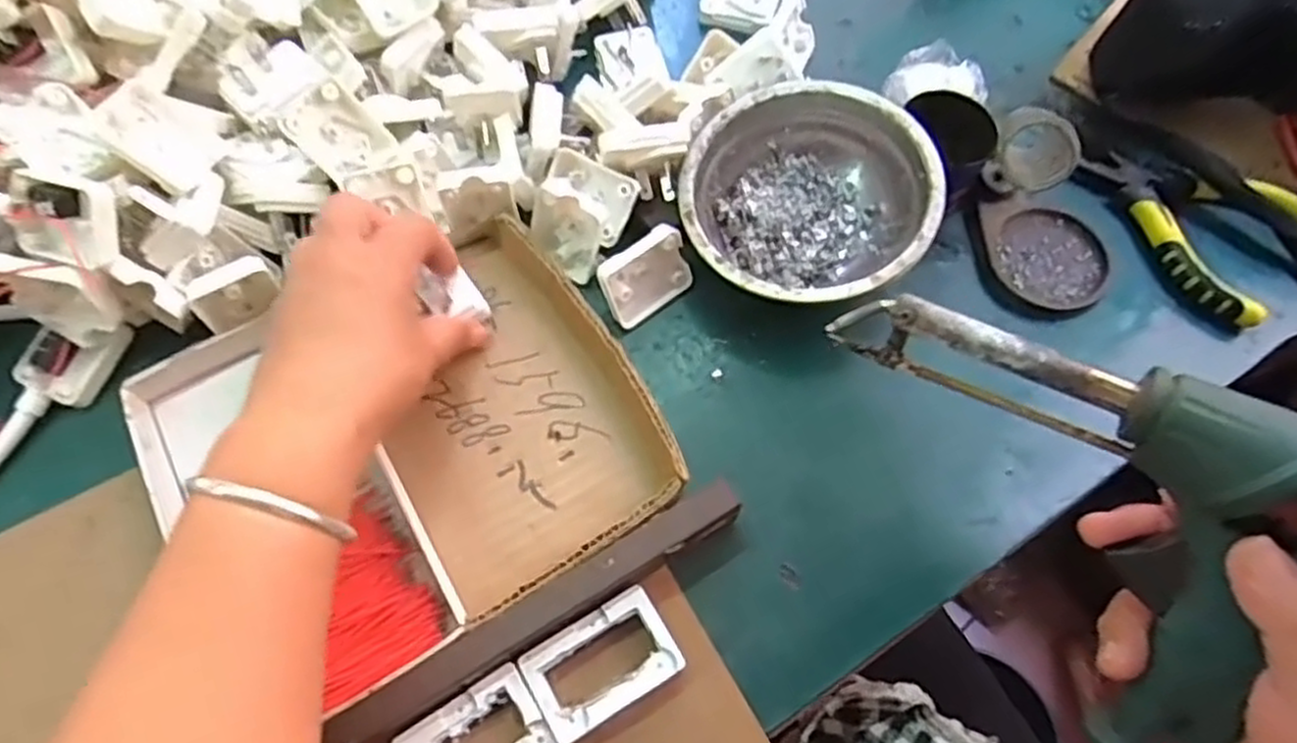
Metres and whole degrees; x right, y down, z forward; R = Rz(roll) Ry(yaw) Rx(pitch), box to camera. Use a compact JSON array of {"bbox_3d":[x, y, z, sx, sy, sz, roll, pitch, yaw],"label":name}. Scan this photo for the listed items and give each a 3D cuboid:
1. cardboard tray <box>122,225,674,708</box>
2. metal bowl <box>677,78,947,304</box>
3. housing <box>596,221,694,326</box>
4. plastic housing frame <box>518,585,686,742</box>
[{"bbox_3d":[-0.113,0.034,0.358,0.209,0.025,0.183,-30,69,-12],"label":"cardboard tray"},{"bbox_3d":[0.081,-0.086,0.399,0.123,0.053,0.120,0,66,0],"label":"metal bowl"},{"bbox_3d":[-0.002,-0.048,0.394,0.049,0.041,0.015,-39,41,-18],"label":"housing"},{"bbox_3d":[-0.019,0.125,0.324,0.060,0.016,0.040,-29,69,-12],"label":"plastic housing frame"}]

